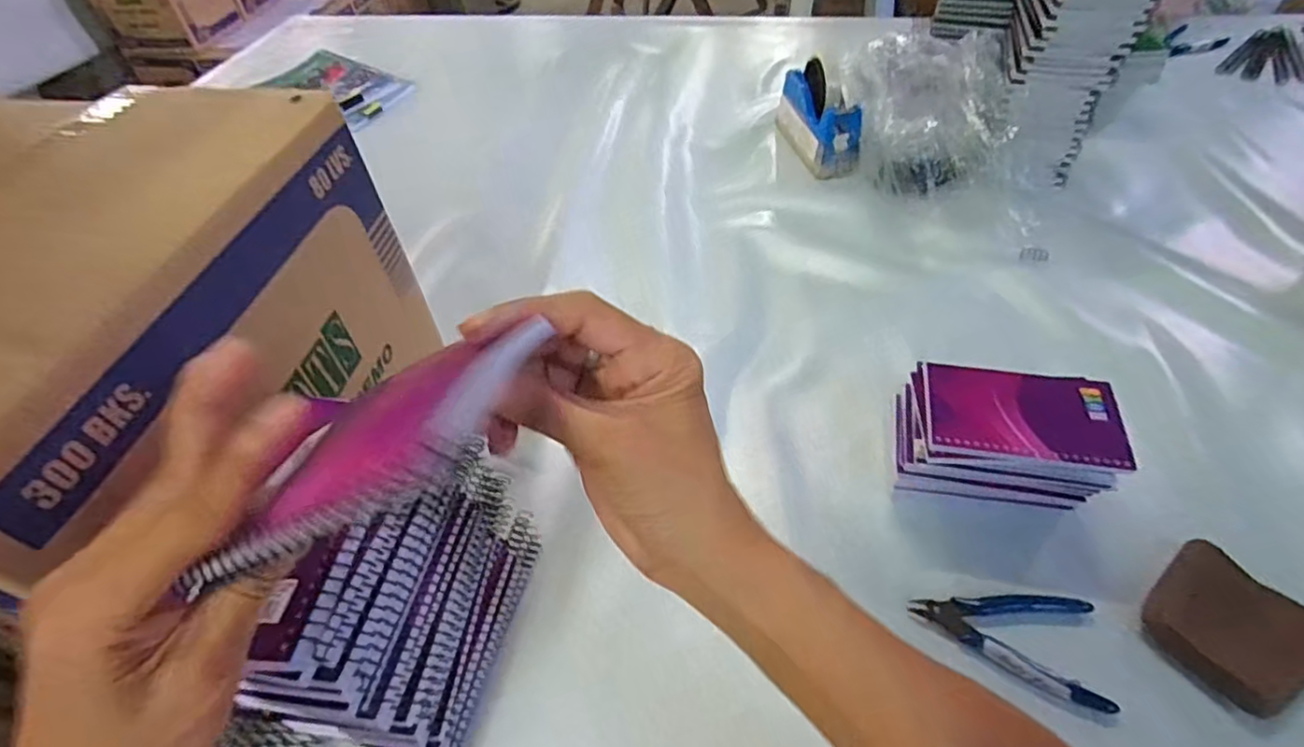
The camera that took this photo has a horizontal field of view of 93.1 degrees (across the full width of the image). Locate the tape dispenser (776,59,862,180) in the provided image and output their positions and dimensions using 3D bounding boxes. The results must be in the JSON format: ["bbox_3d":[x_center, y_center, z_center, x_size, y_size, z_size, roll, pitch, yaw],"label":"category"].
[{"bbox_3d":[0.219,-0.342,0.818,0.056,0.104,0.163,-10,49,-4],"label":"tape dispenser"}]

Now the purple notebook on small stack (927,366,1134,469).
[{"bbox_3d":[0.271,0.027,0.454,0.127,0.010,0.083,6,50,10],"label":"purple notebook on small stack"}]

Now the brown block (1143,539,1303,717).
[{"bbox_3d":[0.385,0.166,0.409,0.095,0.018,0.086,-29,53,-20],"label":"brown block"}]

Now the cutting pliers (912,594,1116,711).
[{"bbox_3d":[0.241,0.177,0.422,0.117,0.011,0.070,9,50,12],"label":"cutting pliers"}]

